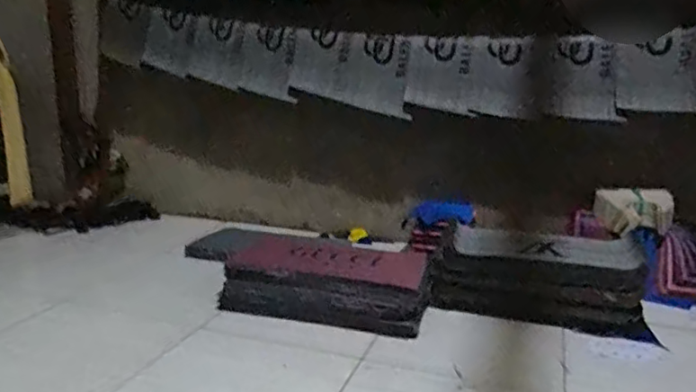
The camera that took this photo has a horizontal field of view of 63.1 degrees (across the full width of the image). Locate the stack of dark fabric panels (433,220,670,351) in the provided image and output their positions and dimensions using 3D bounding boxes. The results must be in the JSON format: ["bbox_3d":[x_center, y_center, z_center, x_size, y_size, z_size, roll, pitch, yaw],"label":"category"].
[{"bbox_3d":[0.457,0.207,1.397,0.489,0.174,0.188,4,14,13],"label":"stack of dark fabric panels"}]

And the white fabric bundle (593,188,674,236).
[{"bbox_3d":[0.795,0.035,1.583,0.185,0.093,0.163,3,14,12],"label":"white fabric bundle"}]

